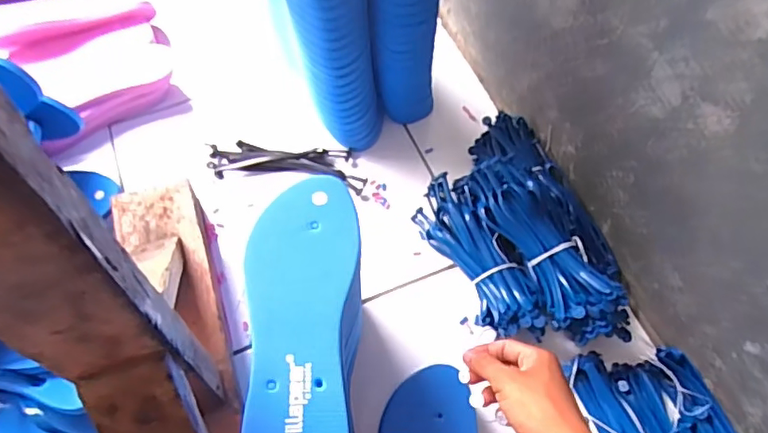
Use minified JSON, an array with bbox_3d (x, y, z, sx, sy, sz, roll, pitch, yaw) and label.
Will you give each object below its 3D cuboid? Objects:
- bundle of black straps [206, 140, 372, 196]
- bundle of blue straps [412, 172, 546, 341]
[{"bbox_3d":[-0.131,-0.072,0.763,0.216,0.016,0.062,7,62,4],"label":"bundle of black straps"},{"bbox_3d":[0.114,0.051,0.669,0.073,0.057,0.217,-25,64,-12],"label":"bundle of blue straps"}]

